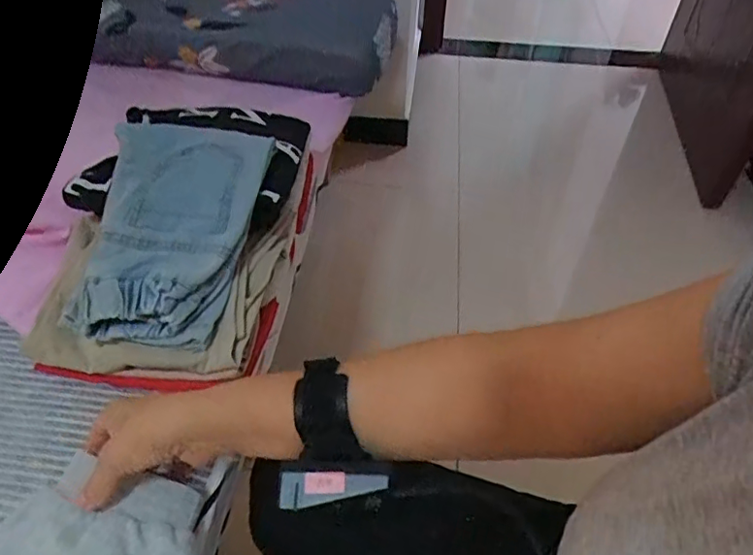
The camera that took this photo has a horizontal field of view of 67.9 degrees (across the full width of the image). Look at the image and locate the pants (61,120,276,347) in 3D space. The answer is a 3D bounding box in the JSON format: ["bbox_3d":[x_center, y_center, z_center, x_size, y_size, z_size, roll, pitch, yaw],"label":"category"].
[{"bbox_3d":[-0.190,-0.053,0.519,0.146,0.032,0.232,4,62,3],"label":"pants"}]

